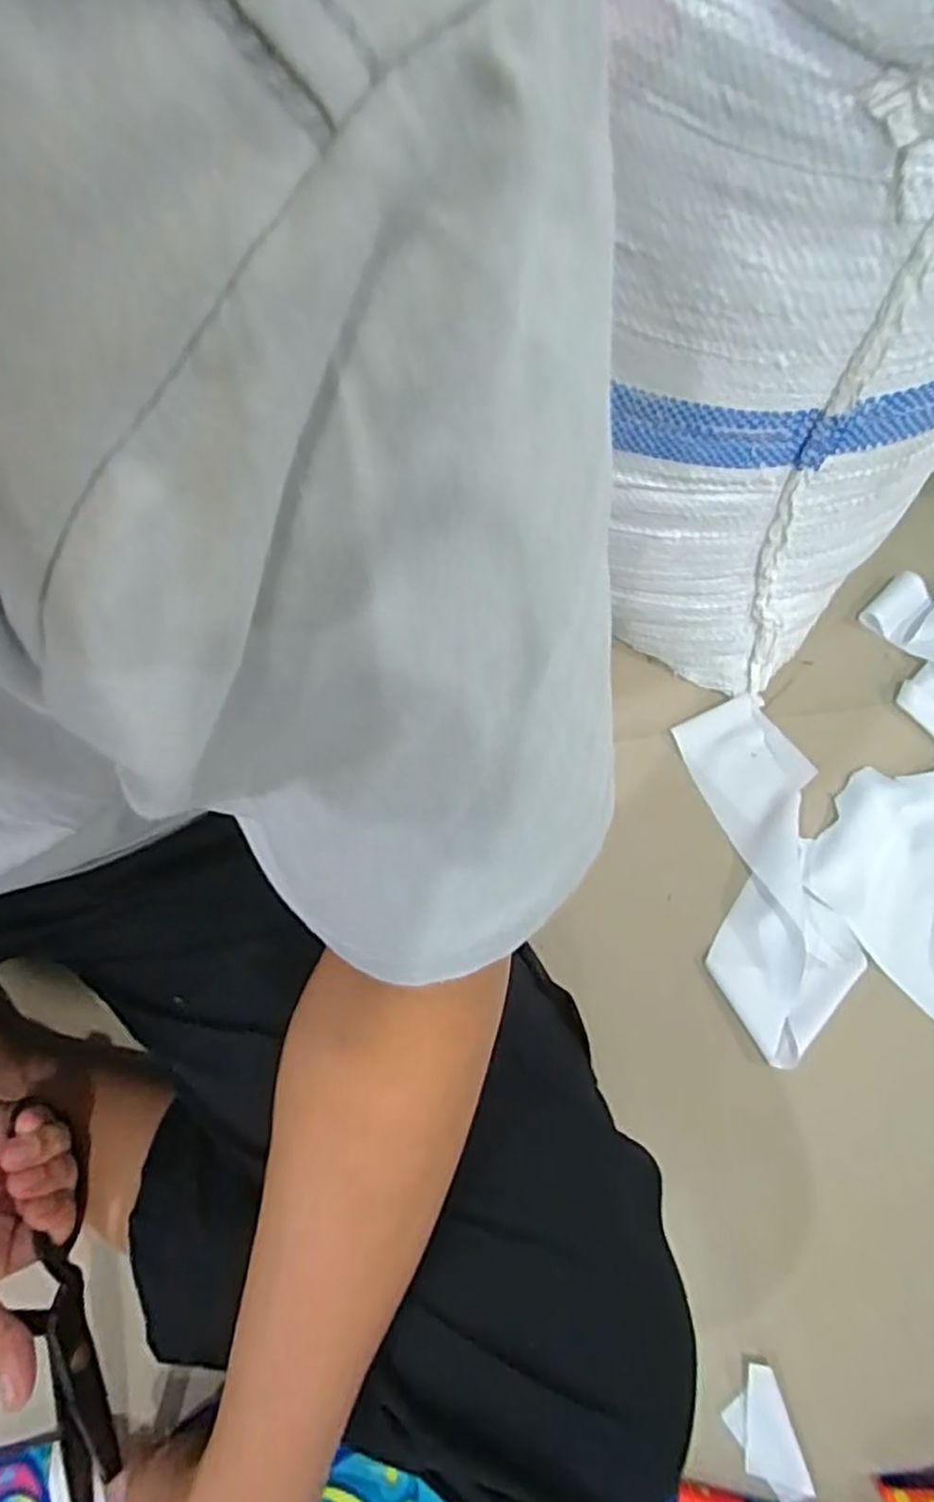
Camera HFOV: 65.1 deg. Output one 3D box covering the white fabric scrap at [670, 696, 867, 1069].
[{"bbox_3d":[0.200,0.077,0.489,0.088,0.005,0.232,-3,68,0],"label":"white fabric scrap"}]

